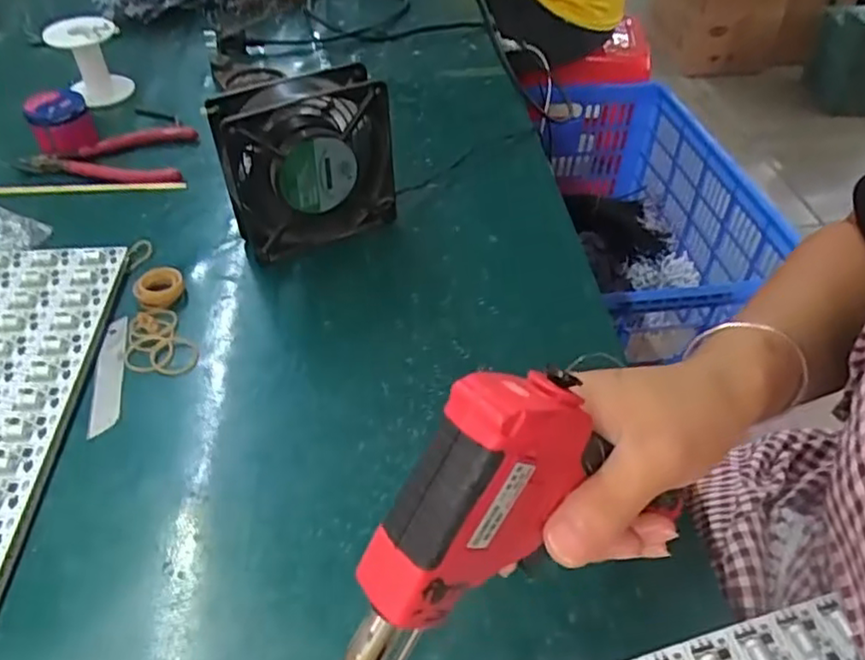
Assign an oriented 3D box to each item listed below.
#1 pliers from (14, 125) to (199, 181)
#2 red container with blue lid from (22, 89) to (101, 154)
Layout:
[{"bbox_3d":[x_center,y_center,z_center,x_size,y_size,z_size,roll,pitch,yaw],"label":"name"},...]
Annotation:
[{"bbox_3d":[-0.302,-0.158,0.605,0.154,0.017,0.083,-2,45,-2],"label":"pliers"},{"bbox_3d":[-0.344,-0.192,0.617,0.054,0.042,0.055,-23,50,-22],"label":"red container with blue lid"}]

